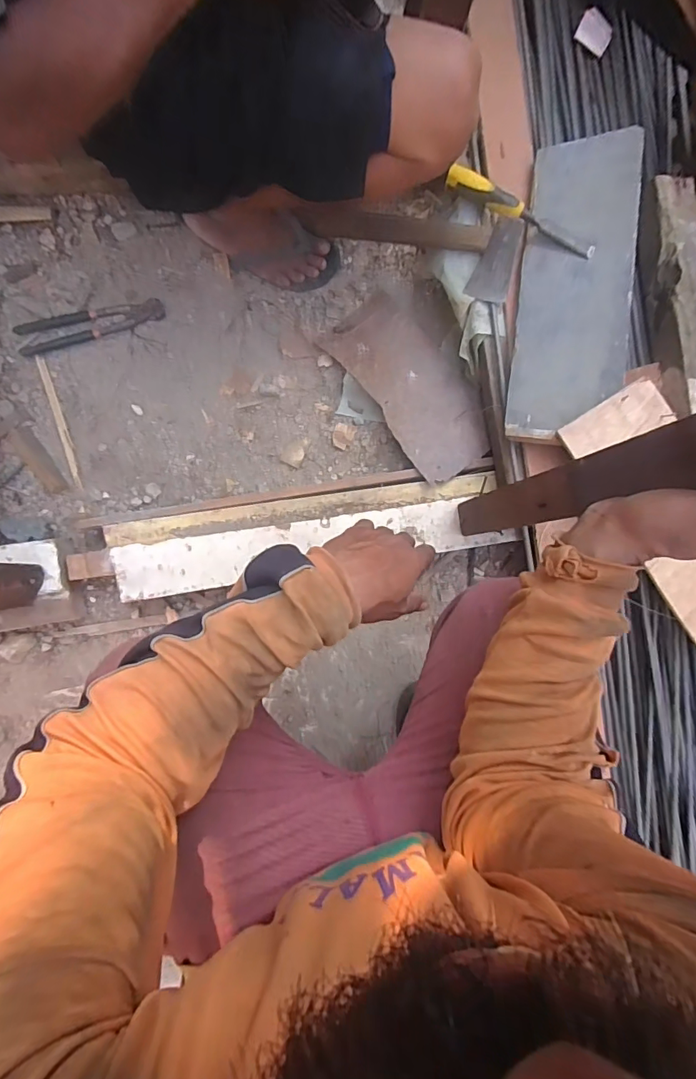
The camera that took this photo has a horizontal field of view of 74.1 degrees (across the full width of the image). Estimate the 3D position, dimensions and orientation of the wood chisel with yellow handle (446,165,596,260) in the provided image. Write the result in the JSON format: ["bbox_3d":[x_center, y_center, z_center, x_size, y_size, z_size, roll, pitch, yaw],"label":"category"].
[{"bbox_3d":[0.254,-0.480,0.679,0.235,0.033,0.026,30,83,-5],"label":"wood chisel with yellow handle"}]

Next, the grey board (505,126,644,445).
[{"bbox_3d":[0.336,-0.376,0.679,0.152,0.017,0.482,7,84,12],"label":"grey board"}]

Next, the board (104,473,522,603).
[{"bbox_3d":[-0.045,-0.009,0.695,0.578,0.026,0.114,-9,88,-8],"label":"board"}]

